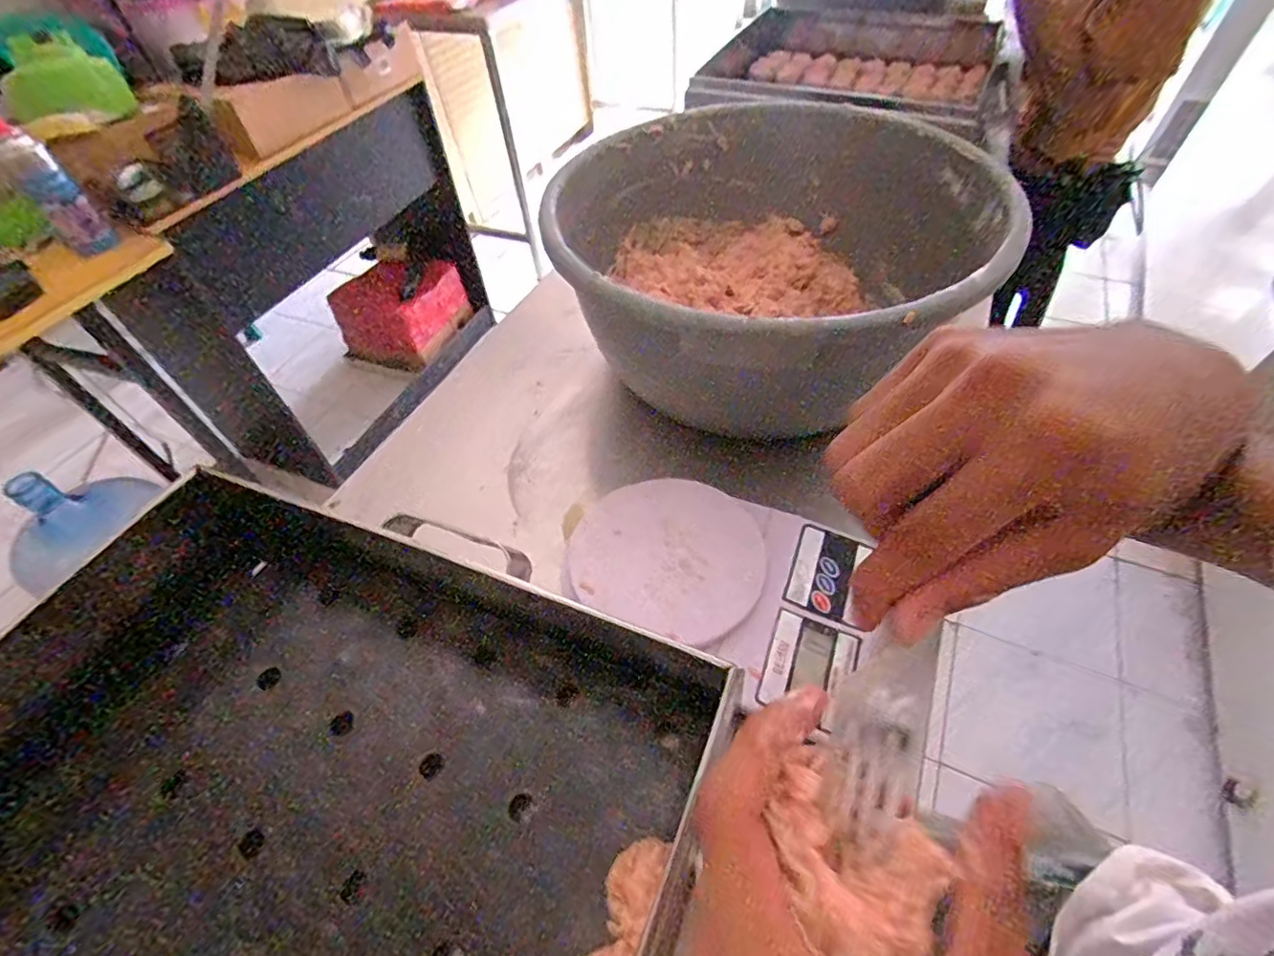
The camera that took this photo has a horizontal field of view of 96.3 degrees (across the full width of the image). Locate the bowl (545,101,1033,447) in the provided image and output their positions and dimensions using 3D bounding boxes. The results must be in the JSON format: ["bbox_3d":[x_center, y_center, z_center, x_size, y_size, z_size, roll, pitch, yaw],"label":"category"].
[{"bbox_3d":[0.107,-0.192,0.529,0.346,0.165,0.367,-2,51,2],"label":"bowl"}]

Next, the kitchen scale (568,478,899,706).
[{"bbox_3d":[0.055,0.074,0.406,0.211,0.037,0.143,19,55,18],"label":"kitchen scale"}]

